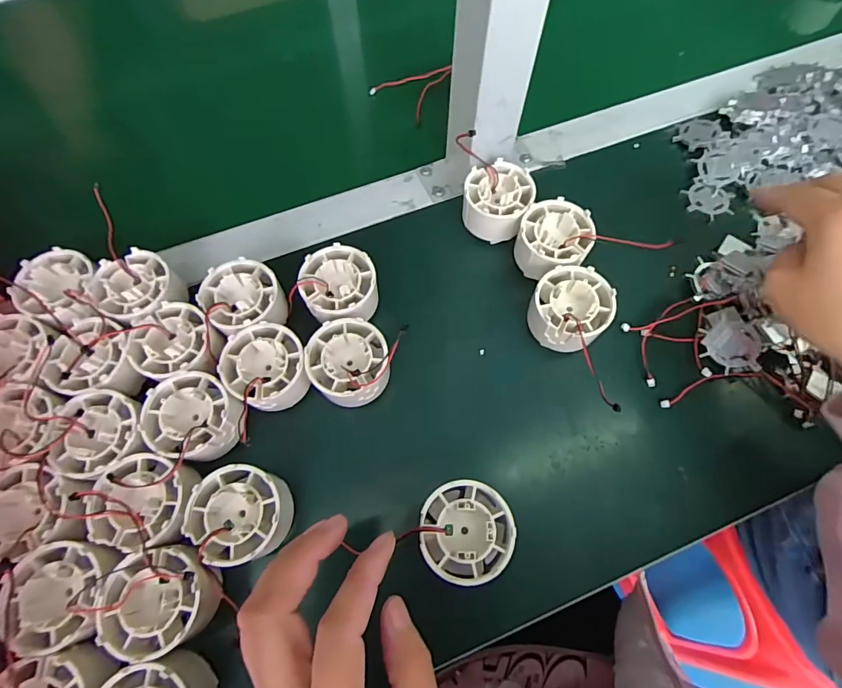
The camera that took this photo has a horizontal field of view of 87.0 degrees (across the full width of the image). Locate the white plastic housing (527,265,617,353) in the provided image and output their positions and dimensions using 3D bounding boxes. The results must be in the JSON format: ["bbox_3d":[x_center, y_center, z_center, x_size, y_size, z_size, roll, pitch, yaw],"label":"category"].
[{"bbox_3d":[0.100,-0.022,0.307,0.050,0.035,0.053,0,68,0],"label":"white plastic housing"}]

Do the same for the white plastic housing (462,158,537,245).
[{"bbox_3d":[0.058,-0.108,0.346,0.050,0.039,0.053,0,68,0],"label":"white plastic housing"}]

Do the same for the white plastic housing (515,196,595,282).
[{"bbox_3d":[0.095,-0.070,0.331,0.052,0.042,0.058,26,70,10],"label":"white plastic housing"}]

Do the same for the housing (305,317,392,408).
[{"bbox_3d":[-0.047,0.017,0.296,0.051,0.044,0.055,0,68,0],"label":"housing"}]

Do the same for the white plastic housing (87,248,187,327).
[{"bbox_3d":[-0.200,-0.038,0.316,0.055,0.034,0.053,0,68,0],"label":"white plastic housing"}]

